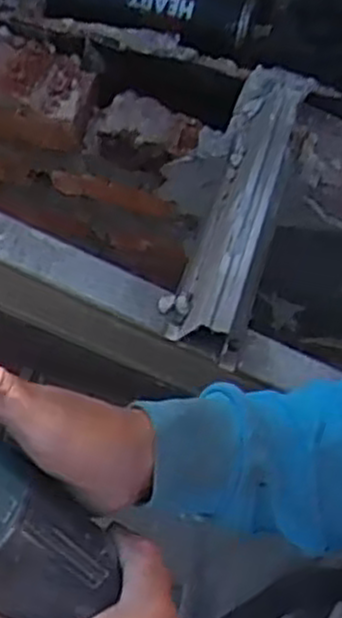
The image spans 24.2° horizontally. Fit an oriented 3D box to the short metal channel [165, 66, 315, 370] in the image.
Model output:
[{"bbox_3d":[0.067,-0.108,0.700,0.063,0.047,0.330,14,58,7],"label":"short metal channel"}]

